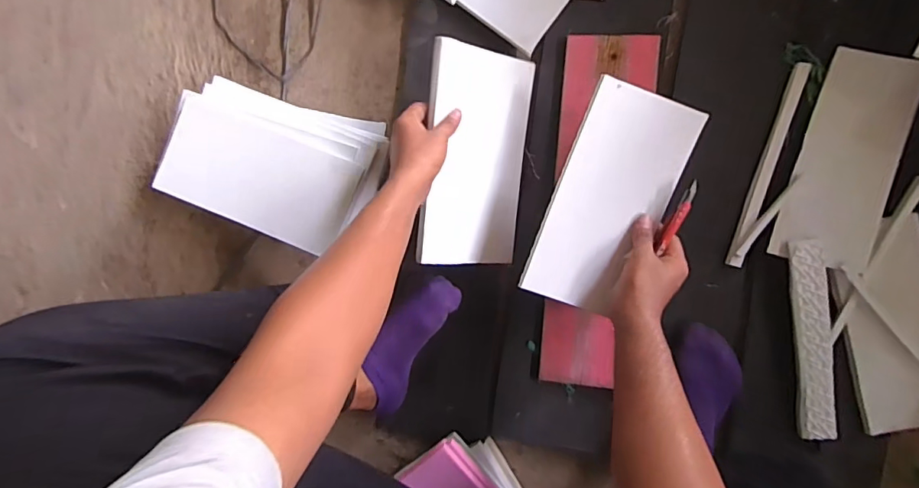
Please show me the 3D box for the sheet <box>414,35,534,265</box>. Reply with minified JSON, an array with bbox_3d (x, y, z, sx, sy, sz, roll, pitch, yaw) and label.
[{"bbox_3d":[0.026,-0.114,0.666,0.151,0.012,0.280,1,98,-32],"label":"sheet"}]

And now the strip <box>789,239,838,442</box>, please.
[{"bbox_3d":[0.476,0.131,0.664,0.042,0.017,0.270,-6,93,7],"label":"strip"}]

